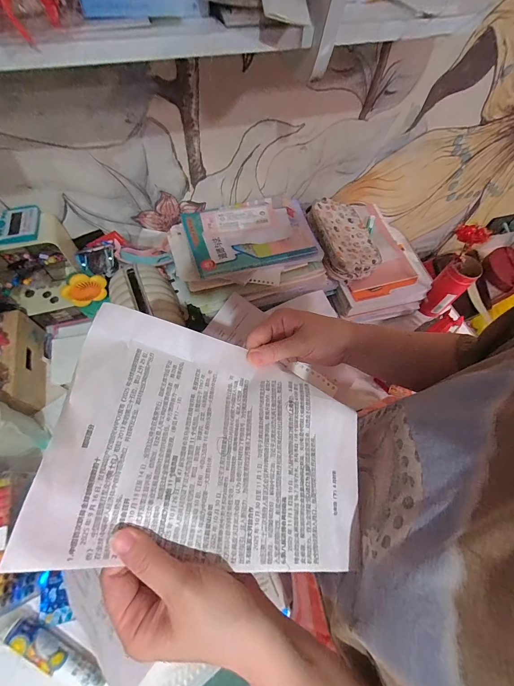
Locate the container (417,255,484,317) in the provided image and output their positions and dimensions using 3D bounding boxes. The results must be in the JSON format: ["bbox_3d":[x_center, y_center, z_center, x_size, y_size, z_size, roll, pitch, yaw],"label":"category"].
[{"bbox_3d":[0.438,-0.127,0.692,0.062,0.151,0.048,41,68,16],"label":"container"}]

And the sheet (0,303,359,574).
[{"bbox_3d":[-0.027,0.084,0.262,0.252,0.034,0.180,14,60,-15],"label":"sheet"}]

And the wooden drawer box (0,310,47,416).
[{"bbox_3d":[-0.501,0.041,0.595,0.098,0.107,0.198,-12,65,-9],"label":"wooden drawer box"}]

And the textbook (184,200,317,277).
[{"bbox_3d":[-0.011,-0.243,0.660,0.272,0.017,0.186,-14,64,-11],"label":"textbook"}]

